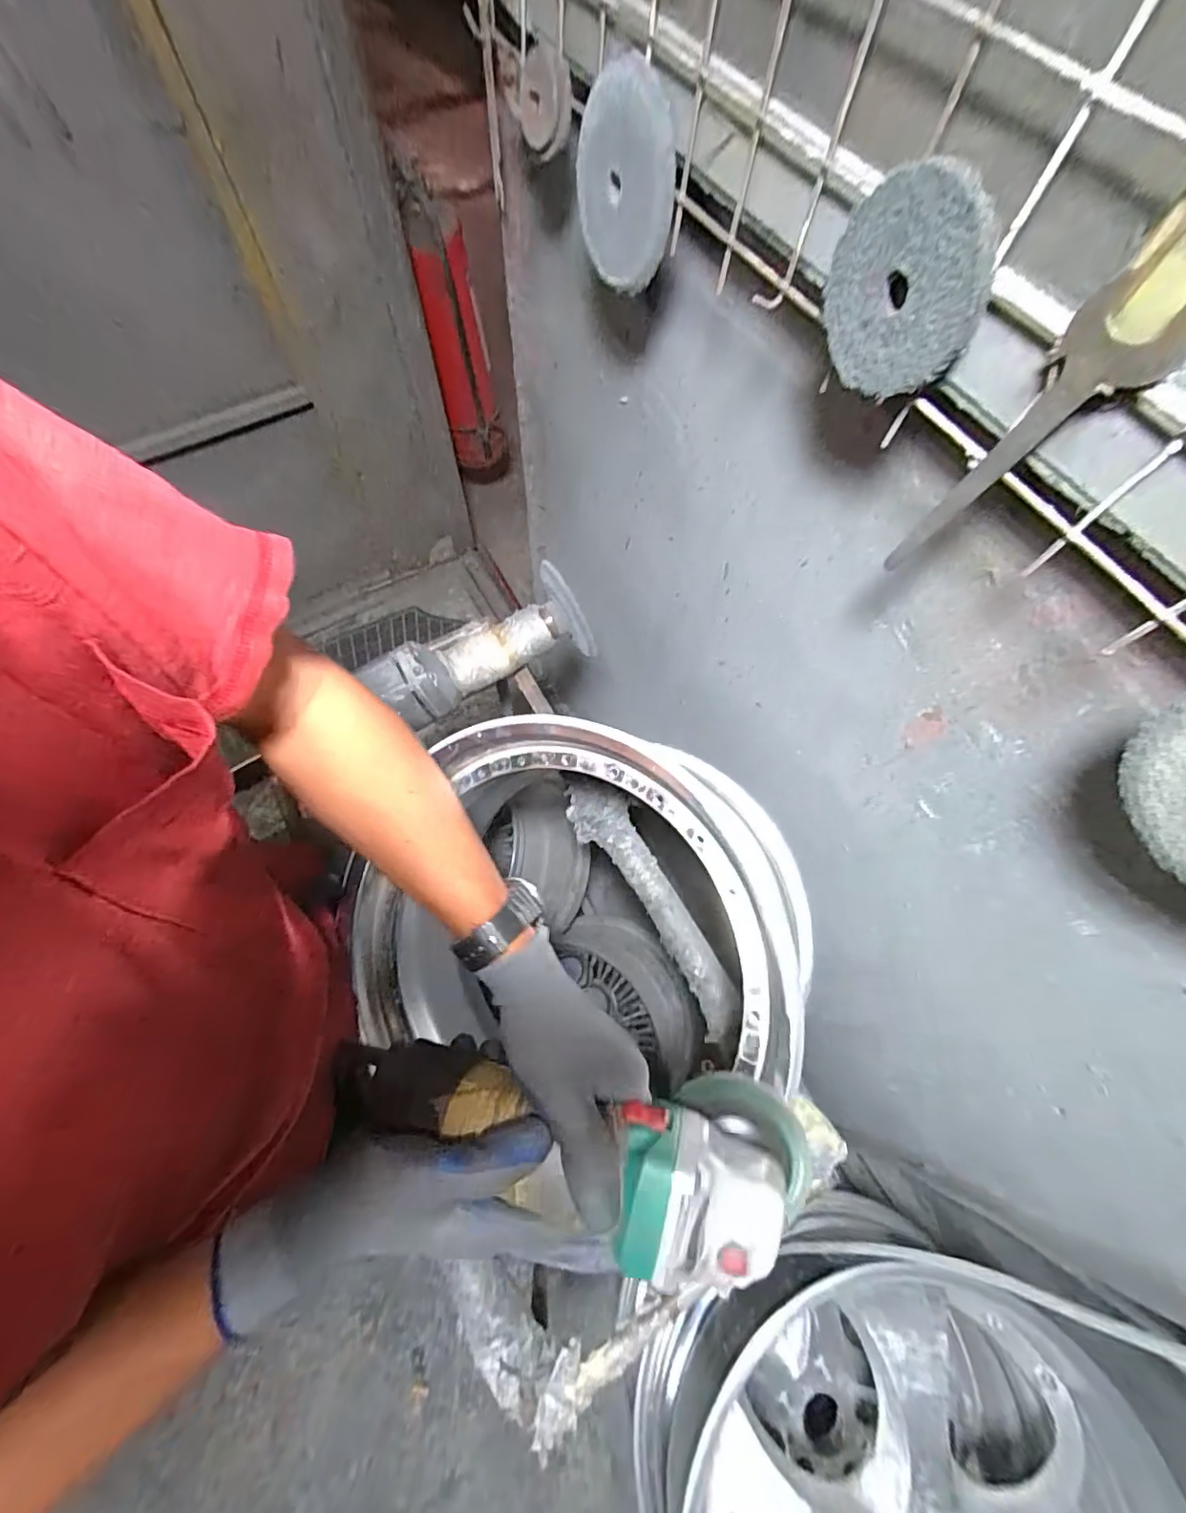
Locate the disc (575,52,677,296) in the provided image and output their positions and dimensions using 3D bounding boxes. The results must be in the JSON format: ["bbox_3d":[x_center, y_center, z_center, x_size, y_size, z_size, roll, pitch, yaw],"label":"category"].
[{"bbox_3d":[0.022,-0.438,0.413,0.022,0.115,0.138,-26,87,-17],"label":"disc"}]

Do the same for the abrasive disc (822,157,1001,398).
[{"bbox_3d":[0.153,-0.230,0.272,0.012,0.087,0.083,-31,112,-15],"label":"abrasive disc"}]

